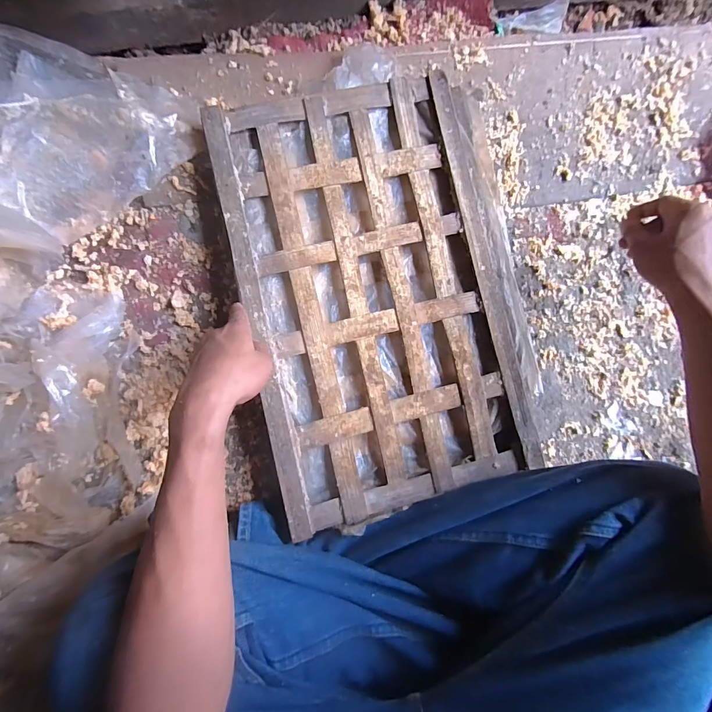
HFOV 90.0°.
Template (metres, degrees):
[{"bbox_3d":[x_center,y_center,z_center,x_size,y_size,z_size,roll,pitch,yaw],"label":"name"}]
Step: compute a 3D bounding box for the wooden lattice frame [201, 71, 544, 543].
[{"bbox_3d":[0.034,-0.081,0.456,0.344,0.036,0.529,-12,87,-8],"label":"wooden lattice frame"}]

